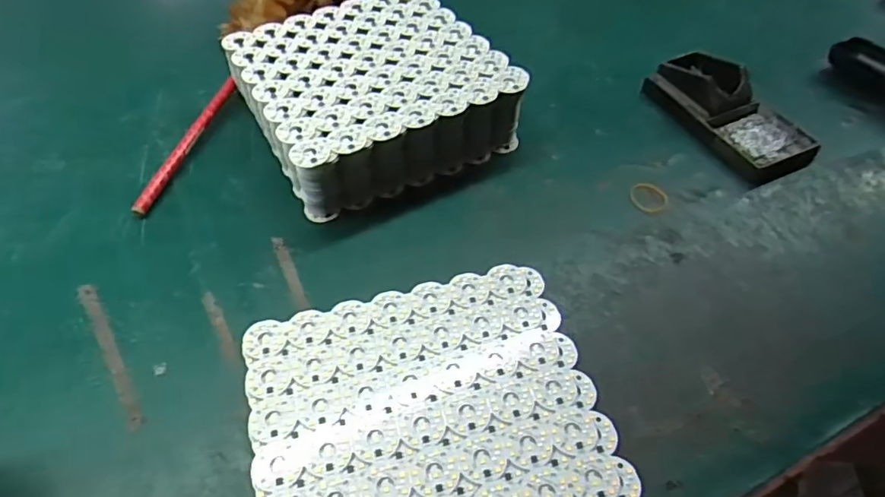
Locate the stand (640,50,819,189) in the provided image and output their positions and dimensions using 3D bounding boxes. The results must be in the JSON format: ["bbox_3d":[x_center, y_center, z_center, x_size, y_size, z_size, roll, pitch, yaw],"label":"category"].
[{"bbox_3d":[0.279,-0.139,0.543,0.087,0.039,0.160,-23,55,-17],"label":"stand"}]

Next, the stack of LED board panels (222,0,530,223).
[{"bbox_3d":[-0.065,-0.148,0.532,0.209,0.071,0.204,-24,55,-18],"label":"stack of LED board panels"}]

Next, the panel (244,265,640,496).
[{"bbox_3d":[-0.007,0.119,0.362,0.221,0.007,0.218,-13,52,-10],"label":"panel"}]

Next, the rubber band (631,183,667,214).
[{"bbox_3d":[0.182,-0.045,0.490,0.031,0.004,0.037,-21,54,-16],"label":"rubber band"}]

